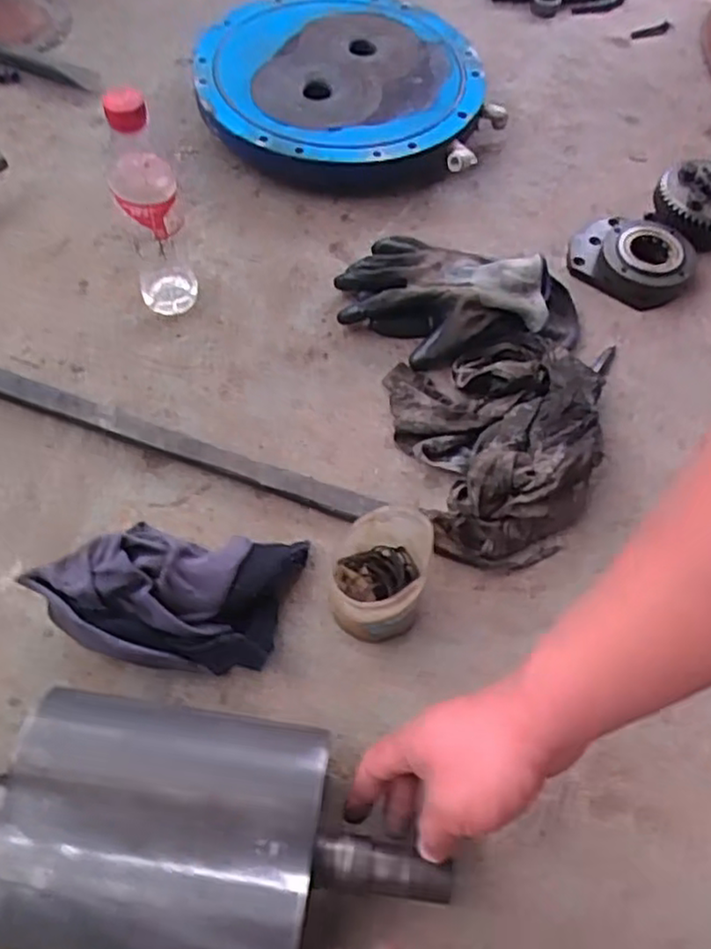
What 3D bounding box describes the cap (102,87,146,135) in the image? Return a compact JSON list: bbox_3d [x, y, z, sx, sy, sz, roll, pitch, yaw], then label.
[{"bbox_3d":[-0.189,-0.299,0.575,0.033,0.023,0.032,1,60,-2],"label":"cap"}]

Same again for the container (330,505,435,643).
[{"bbox_3d":[0.019,0.082,0.552,0.066,0.097,0.084,13,60,4],"label":"container"}]

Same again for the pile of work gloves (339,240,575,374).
[{"bbox_3d":[0.105,-0.179,0.736,0.255,0.059,0.152,17,60,7],"label":"pile of work gloves"}]

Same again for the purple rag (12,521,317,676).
[{"bbox_3d":[-0.145,0.095,0.557,0.201,0.068,0.111,3,60,-1],"label":"purple rag"}]

